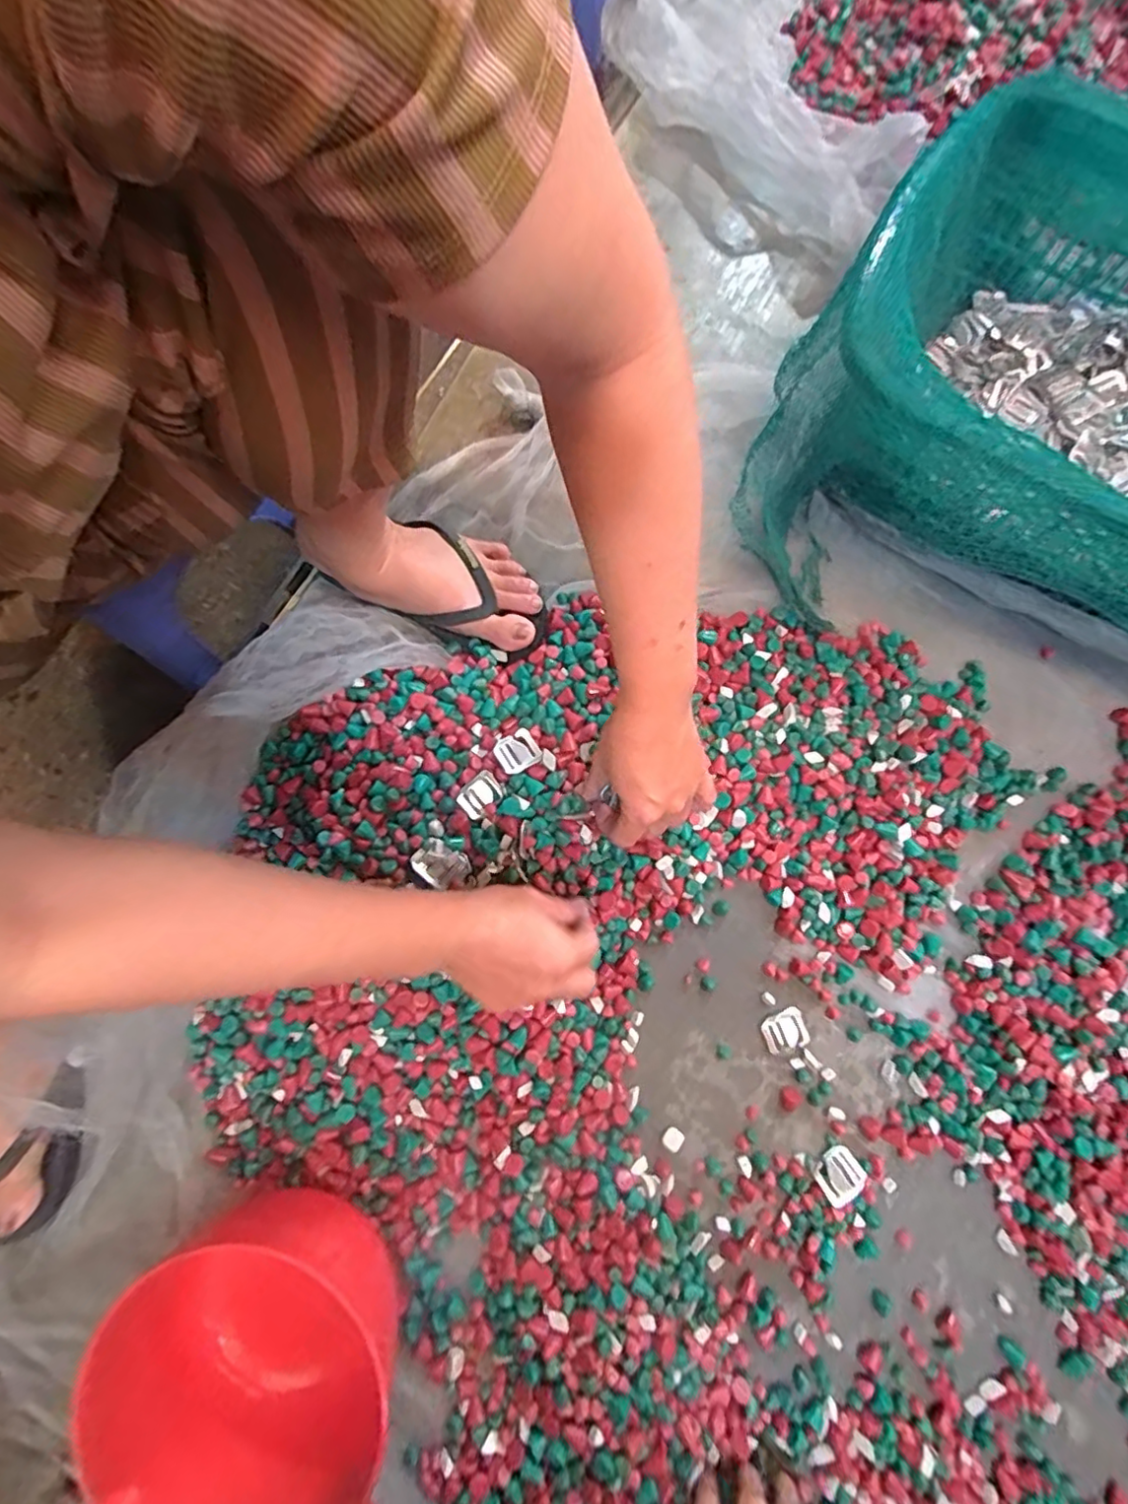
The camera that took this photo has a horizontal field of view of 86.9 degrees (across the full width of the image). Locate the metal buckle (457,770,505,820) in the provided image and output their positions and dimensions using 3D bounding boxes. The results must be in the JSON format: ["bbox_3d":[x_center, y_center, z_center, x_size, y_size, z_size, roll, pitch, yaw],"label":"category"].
[{"bbox_3d":[-0.068,0.035,0.482,0.035,0.004,0.026,-40,97,-13],"label":"metal buckle"}]

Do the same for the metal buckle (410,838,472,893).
[{"bbox_3d":[-0.097,0.087,0.464,0.040,0.008,0.031,36,79,7],"label":"metal buckle"}]

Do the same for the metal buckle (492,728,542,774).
[{"bbox_3d":[-0.038,0.000,0.482,0.033,0.009,0.031,-31,79,-8],"label":"metal buckle"}]

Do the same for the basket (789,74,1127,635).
[{"bbox_3d":[0.451,-0.291,0.501,0.454,0.160,0.330,31,80,7],"label":"basket"}]

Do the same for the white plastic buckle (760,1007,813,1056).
[{"bbox_3d":[0.181,0.228,0.483,0.036,0.004,0.029,-26,79,-5],"label":"white plastic buckle"}]

